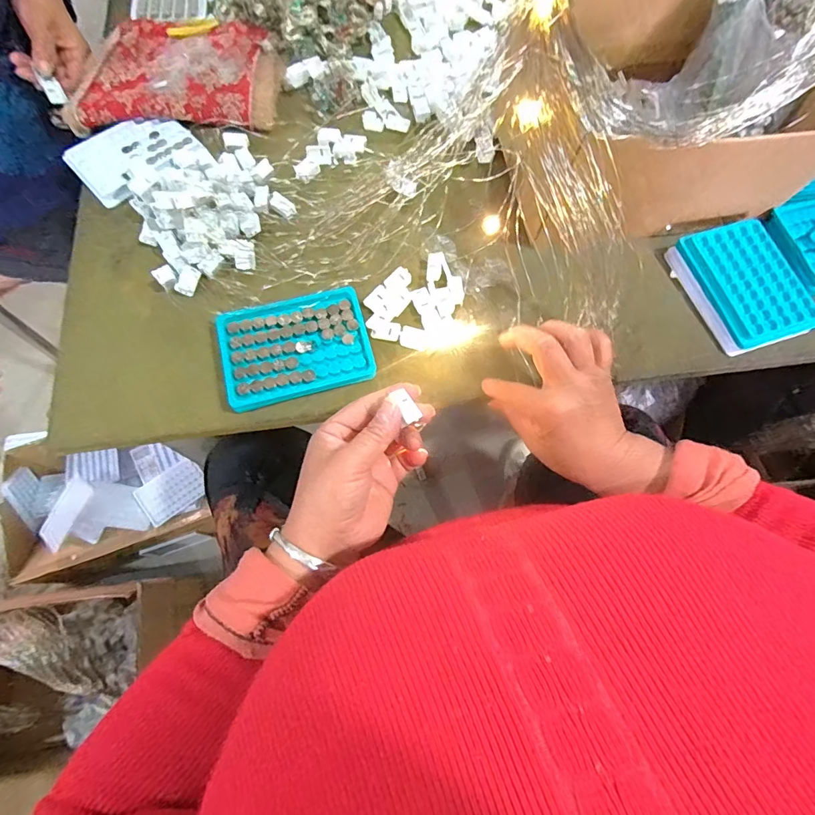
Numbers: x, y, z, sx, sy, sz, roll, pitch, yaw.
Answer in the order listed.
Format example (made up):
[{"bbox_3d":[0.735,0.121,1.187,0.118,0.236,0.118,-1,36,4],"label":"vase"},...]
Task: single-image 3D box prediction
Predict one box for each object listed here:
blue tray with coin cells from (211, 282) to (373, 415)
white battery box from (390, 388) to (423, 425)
[{"bbox_3d":[-0.103,-0.055,0.422,0.131,0.024,0.095,-15,72,-6],"label":"blue tray with coin cells"},{"bbox_3d":[-0.001,-0.001,0.341,0.016,0.009,0.027,-23,81,-42],"label":"white battery box"}]

